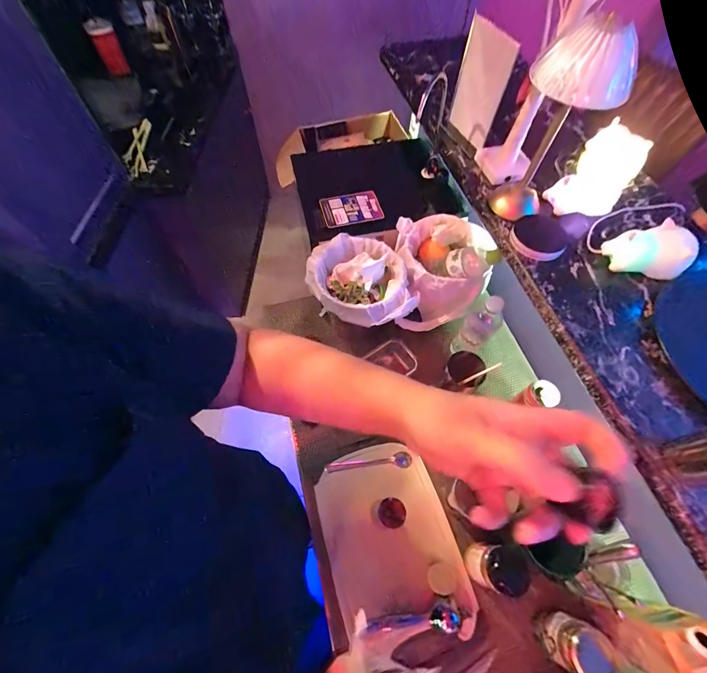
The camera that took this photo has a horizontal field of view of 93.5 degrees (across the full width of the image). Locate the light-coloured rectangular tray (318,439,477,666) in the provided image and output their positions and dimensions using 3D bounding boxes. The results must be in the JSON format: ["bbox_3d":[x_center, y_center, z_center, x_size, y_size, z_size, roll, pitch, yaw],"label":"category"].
[{"bbox_3d":[0.067,0.385,0.640,0.234,0.018,0.329,-15,58,-6],"label":"light-coloured rectangular tray"}]

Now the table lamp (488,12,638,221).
[{"bbox_3d":[0.342,-0.339,0.592,0.103,0.309,0.106,-26,64,-14],"label":"table lamp"}]

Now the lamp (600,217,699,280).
[{"bbox_3d":[0.547,-0.157,0.614,0.124,0.067,0.086,-3,61,-2],"label":"lamp"}]

